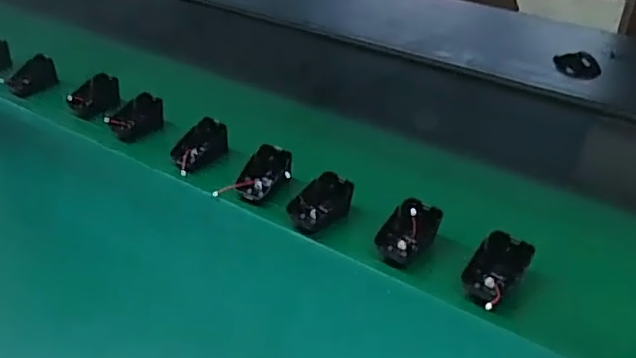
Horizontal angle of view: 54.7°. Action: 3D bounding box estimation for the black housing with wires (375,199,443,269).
[{"bbox_3d":[0.085,0.054,0.588,0.043,0.042,0.063,25,42,30],"label":"black housing with wires"}]

